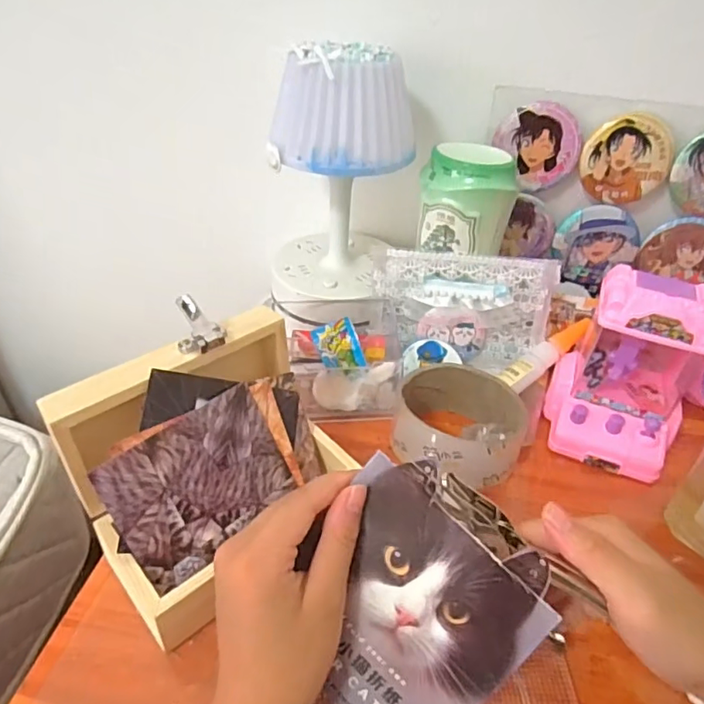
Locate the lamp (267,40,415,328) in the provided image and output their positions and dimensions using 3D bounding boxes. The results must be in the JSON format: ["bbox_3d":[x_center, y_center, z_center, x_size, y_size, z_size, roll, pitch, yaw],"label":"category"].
[{"bbox_3d":[-0.010,-0.138,0.451,0.113,0.200,0.116,1,38,-4],"label":"lamp"}]

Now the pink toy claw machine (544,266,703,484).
[{"bbox_3d":[0.208,0.012,0.407,0.091,0.125,0.091,20,41,19],"label":"pink toy claw machine"}]

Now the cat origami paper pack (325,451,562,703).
[{"bbox_3d":[0.024,0.123,0.259,0.104,0.118,0.007,40,4,12],"label":"cat origami paper pack"}]

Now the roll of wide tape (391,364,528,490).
[{"bbox_3d":[0.080,0.056,0.408,0.094,0.046,0.086,2,38,-2],"label":"roll of wide tape"}]

